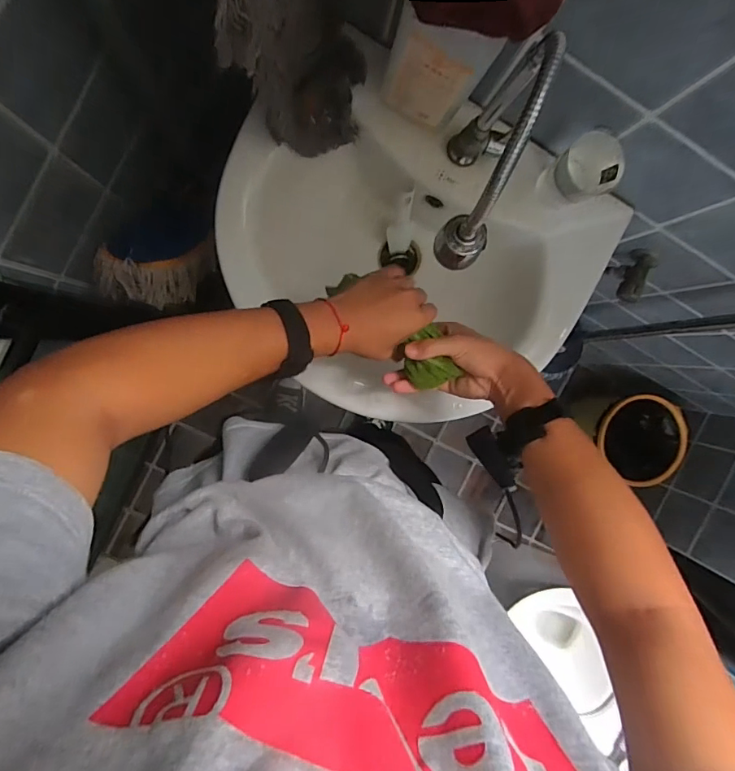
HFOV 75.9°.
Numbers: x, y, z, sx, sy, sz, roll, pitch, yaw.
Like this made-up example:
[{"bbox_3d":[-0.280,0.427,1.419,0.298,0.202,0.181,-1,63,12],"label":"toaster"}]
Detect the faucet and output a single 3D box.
[{"bbox_3d":[0.118,-0.218,0.488,0.045,0.280,0.184,15,93,-7],"label":"faucet"}]

